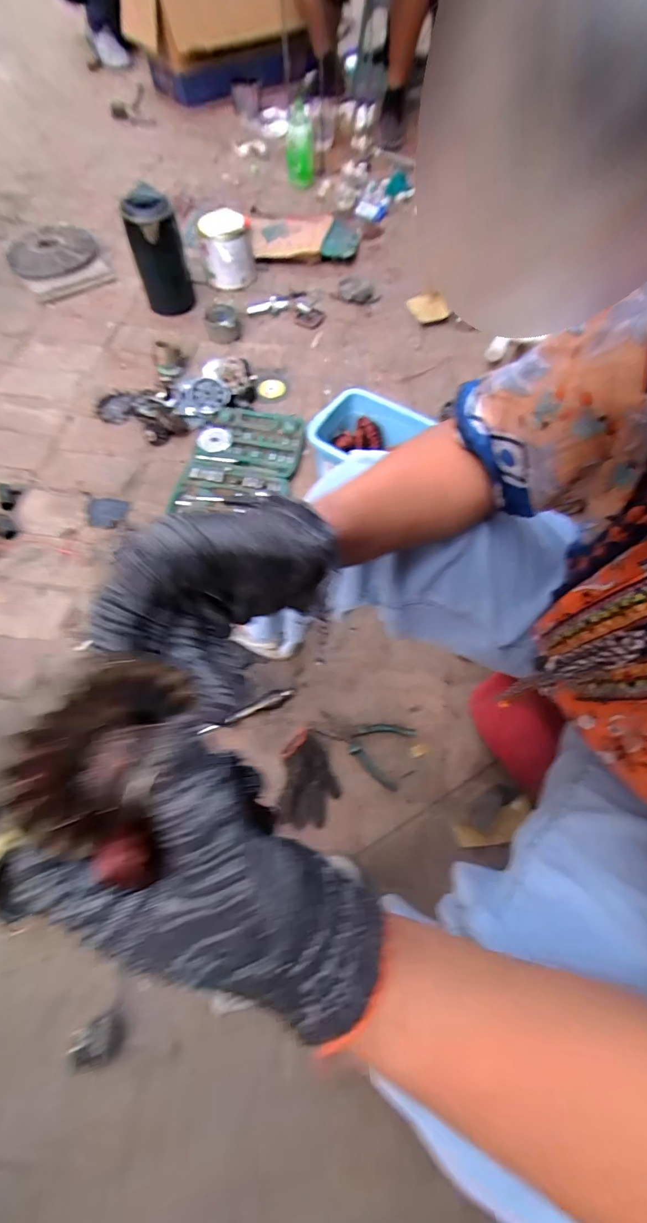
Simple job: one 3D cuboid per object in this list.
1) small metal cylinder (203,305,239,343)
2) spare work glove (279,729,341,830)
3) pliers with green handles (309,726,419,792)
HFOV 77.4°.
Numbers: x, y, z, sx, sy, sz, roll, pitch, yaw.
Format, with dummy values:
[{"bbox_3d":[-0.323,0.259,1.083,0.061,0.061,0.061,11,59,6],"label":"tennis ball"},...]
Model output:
[{"bbox_3d":[-0.293,-0.834,1.173,0.099,0.067,0.099,-16,67,-9],"label":"small metal cylinder"},{"bbox_3d":[-0.022,0.284,0.682,0.097,0.052,0.158,1,67,1],"label":"spare work glove"},{"bbox_3d":[0.067,0.230,0.722,0.169,0.018,0.107,22,69,9],"label":"pliers with green handles"}]

